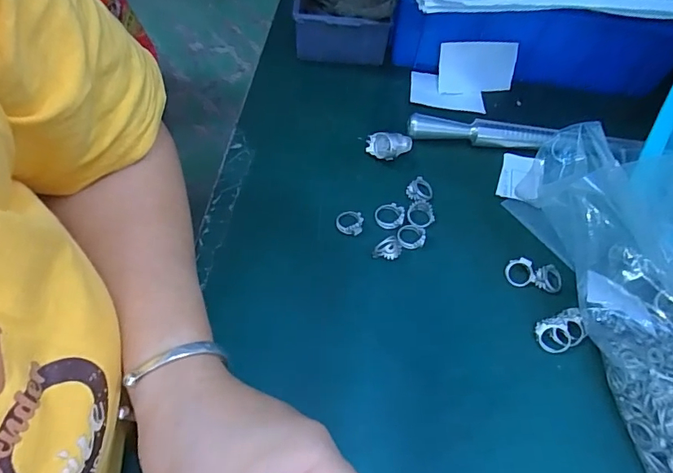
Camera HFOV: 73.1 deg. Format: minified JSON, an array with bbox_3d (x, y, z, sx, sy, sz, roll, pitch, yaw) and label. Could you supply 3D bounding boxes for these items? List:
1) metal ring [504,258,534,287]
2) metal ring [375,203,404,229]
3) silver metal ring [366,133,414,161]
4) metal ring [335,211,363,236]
[{"bbox_3d":[0.140,0.027,0.347,0.021,0.005,0.021,-8,84,10],"label":"metal ring"},{"bbox_3d":[0.043,-0.018,0.366,0.023,0.004,0.022,5,59,-1],"label":"metal ring"},{"bbox_3d":[0.047,-0.078,0.396,0.041,0.020,0.020,-1,59,-4],"label":"silver metal ring"},{"bbox_3d":[0.010,-0.012,0.362,0.021,0.007,0.021,2,59,-3],"label":"metal ring"}]

